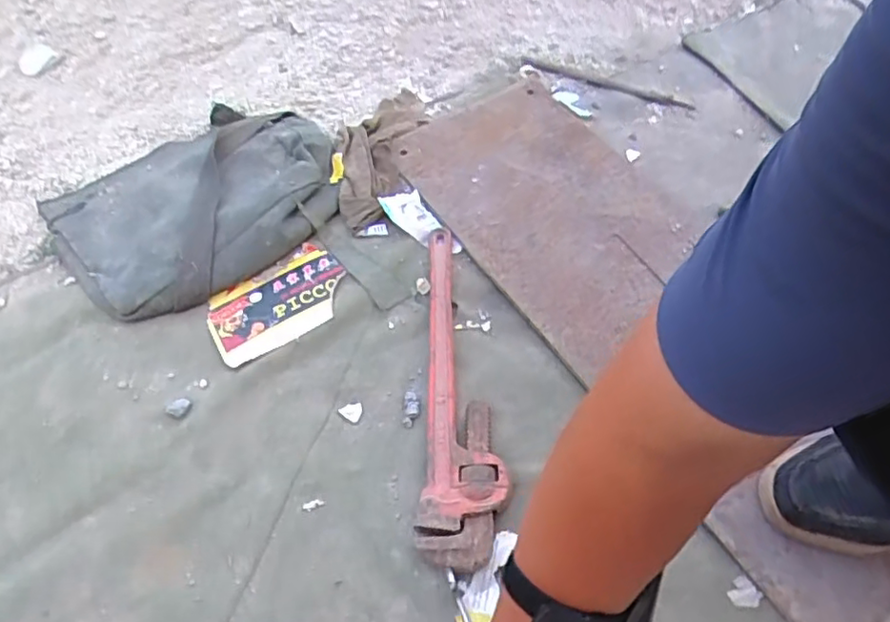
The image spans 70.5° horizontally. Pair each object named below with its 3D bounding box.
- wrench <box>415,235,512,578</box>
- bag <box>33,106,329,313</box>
[{"bbox_3d":[0.009,0.066,0.663,0.084,0.030,0.377,-3,55,-1],"label":"wrench"},{"bbox_3d":[-0.323,-0.152,0.829,0.371,0.057,0.318,-28,59,-17],"label":"bag"}]

